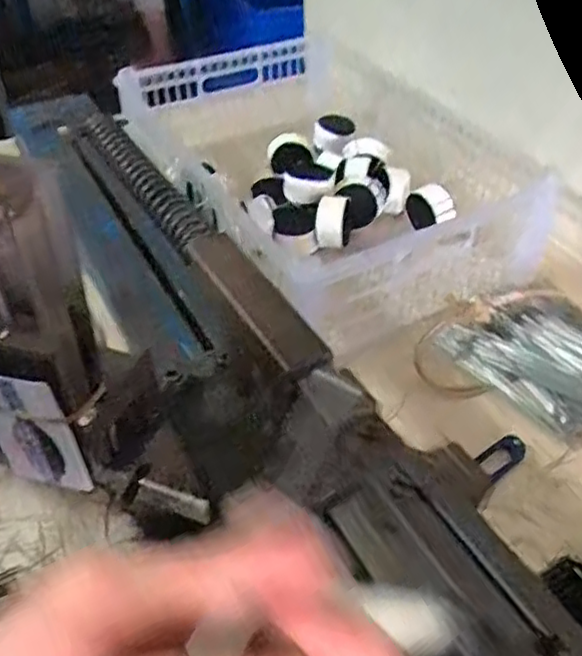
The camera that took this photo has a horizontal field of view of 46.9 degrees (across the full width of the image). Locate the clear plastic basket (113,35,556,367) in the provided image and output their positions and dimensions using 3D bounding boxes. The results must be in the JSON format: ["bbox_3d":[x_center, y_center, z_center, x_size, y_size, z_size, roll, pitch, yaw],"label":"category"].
[{"bbox_3d":[0.029,-0.149,0.681,0.267,0.127,0.372,-22,47,-23],"label":"clear plastic basket"}]

